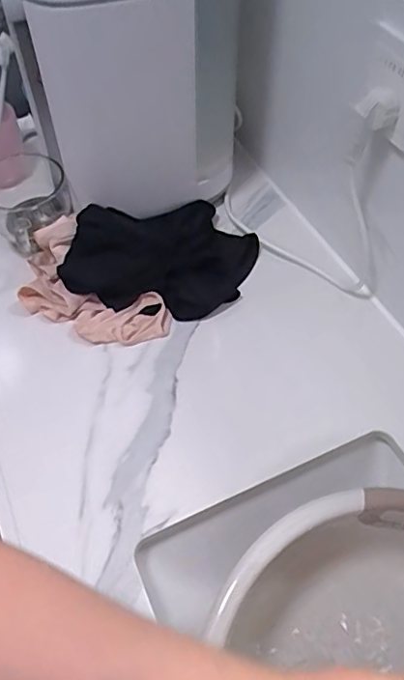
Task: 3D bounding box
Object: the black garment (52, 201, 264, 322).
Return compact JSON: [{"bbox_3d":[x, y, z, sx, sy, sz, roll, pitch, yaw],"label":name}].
[{"bbox_3d":[-0.043,-0.118,0.665,0.215,0.072,0.182,8,54,5],"label":"black garment"}]

